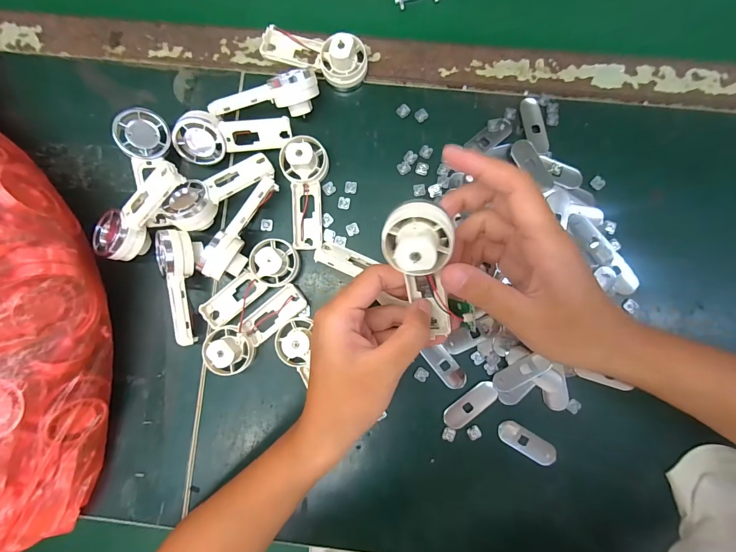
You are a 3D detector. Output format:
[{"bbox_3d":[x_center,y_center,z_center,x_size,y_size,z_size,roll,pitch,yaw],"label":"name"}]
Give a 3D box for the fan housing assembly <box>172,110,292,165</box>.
[{"bbox_3d":[-0.111,-0.114,0.289,0.091,0.032,0.038,1,87,2],"label":"fan housing assembly"}]

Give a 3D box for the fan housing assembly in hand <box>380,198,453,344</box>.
[{"bbox_3d":[0.035,0.000,0.211,0.037,0.092,0.031,-20,43,1],"label":"fan housing assembly in hand"}]

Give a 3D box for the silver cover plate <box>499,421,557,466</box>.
[{"bbox_3d":[0.131,0.137,0.288,0.049,0.006,0.018,30,88,4],"label":"silver cover plate"}]

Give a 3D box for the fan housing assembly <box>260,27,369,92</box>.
[{"bbox_3d":[-0.047,-0.187,0.295,0.092,0.035,0.035,16,87,3],"label":"fan housing assembly"}]

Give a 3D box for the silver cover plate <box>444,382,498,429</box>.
[{"bbox_3d":[0.085,0.107,0.288,0.049,0.004,0.018,-39,86,0],"label":"silver cover plate"}]

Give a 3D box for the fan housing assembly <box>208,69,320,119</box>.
[{"bbox_3d":[-0.084,-0.143,0.293,0.090,0.034,0.024,-13,86,1],"label":"fan housing assembly"}]

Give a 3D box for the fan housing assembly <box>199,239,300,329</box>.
[{"bbox_3d":[-0.098,0.008,0.285,0.093,0.028,0.036,-40,86,0],"label":"fan housing assembly"}]

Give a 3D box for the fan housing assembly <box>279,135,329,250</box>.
[{"bbox_3d":[-0.049,-0.070,0.289,0.038,0.031,0.093,-8,86,2],"label":"fan housing assembly"}]

